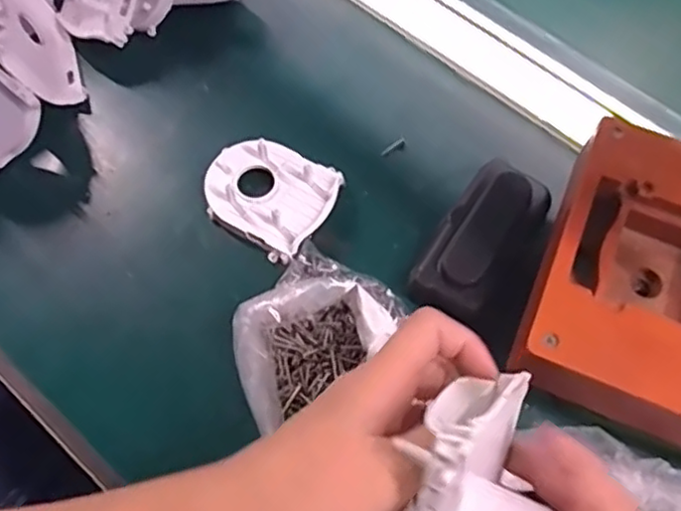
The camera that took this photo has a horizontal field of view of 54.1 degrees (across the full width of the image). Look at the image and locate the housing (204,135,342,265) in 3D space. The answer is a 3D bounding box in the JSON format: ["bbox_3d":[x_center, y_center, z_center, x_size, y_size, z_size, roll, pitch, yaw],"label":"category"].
[{"bbox_3d":[-0.046,-0.041,0.421,0.082,0.019,0.066,33,71,14],"label":"housing"}]

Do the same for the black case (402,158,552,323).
[{"bbox_3d":[0.084,-0.009,0.403,0.047,0.025,0.105,34,71,14],"label":"black case"}]

